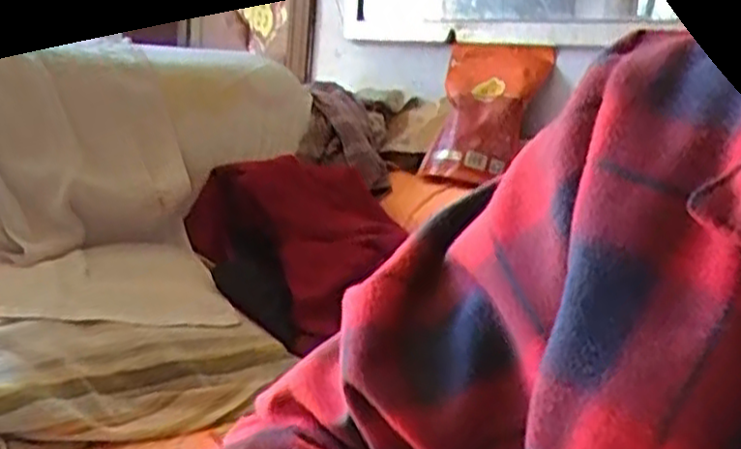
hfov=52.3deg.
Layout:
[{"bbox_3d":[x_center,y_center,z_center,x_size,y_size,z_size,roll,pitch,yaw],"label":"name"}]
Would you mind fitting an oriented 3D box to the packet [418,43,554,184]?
[{"bbox_3d":[0.197,-0.199,1.298,0.174,0.276,0.034,9,-25,23],"label":"packet"}]

